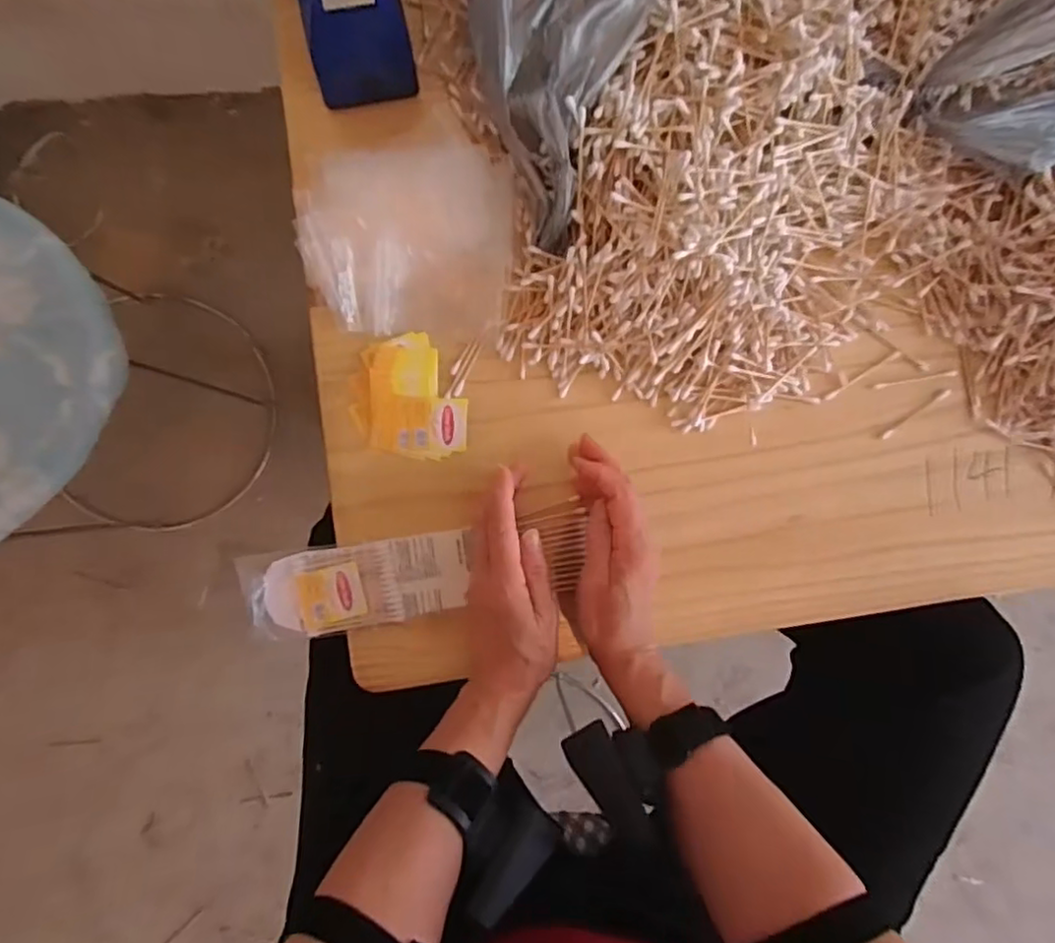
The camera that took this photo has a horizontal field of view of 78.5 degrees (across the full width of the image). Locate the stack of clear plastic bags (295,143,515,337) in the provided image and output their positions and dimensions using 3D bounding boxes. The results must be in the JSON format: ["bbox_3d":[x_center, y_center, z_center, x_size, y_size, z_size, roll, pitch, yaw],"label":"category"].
[{"bbox_3d":[-0.089,-0.171,0.472,0.155,0.030,0.137,0,89,-4],"label":"stack of clear plastic bags"}]

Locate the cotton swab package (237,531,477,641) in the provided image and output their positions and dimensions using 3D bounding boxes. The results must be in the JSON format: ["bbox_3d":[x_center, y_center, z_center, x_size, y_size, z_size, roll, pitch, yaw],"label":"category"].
[{"bbox_3d":[-0.124,0.084,0.474,0.155,0.014,0.063,-7,89,-7],"label":"cotton swab package"}]

